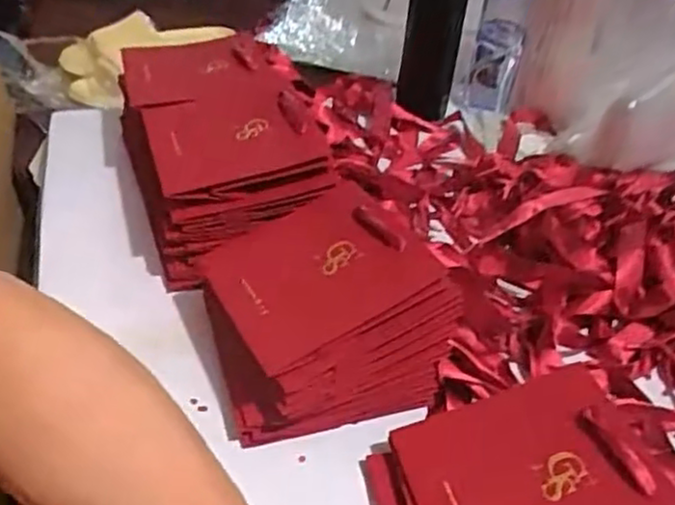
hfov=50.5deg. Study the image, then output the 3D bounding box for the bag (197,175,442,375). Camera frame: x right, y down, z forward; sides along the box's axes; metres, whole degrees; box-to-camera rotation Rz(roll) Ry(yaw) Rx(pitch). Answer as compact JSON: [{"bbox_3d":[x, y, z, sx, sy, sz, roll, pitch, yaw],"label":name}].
[{"bbox_3d":[-0.019,0.009,0.512,0.133,0.010,0.149,-33,41,-10],"label":"bag"}]

